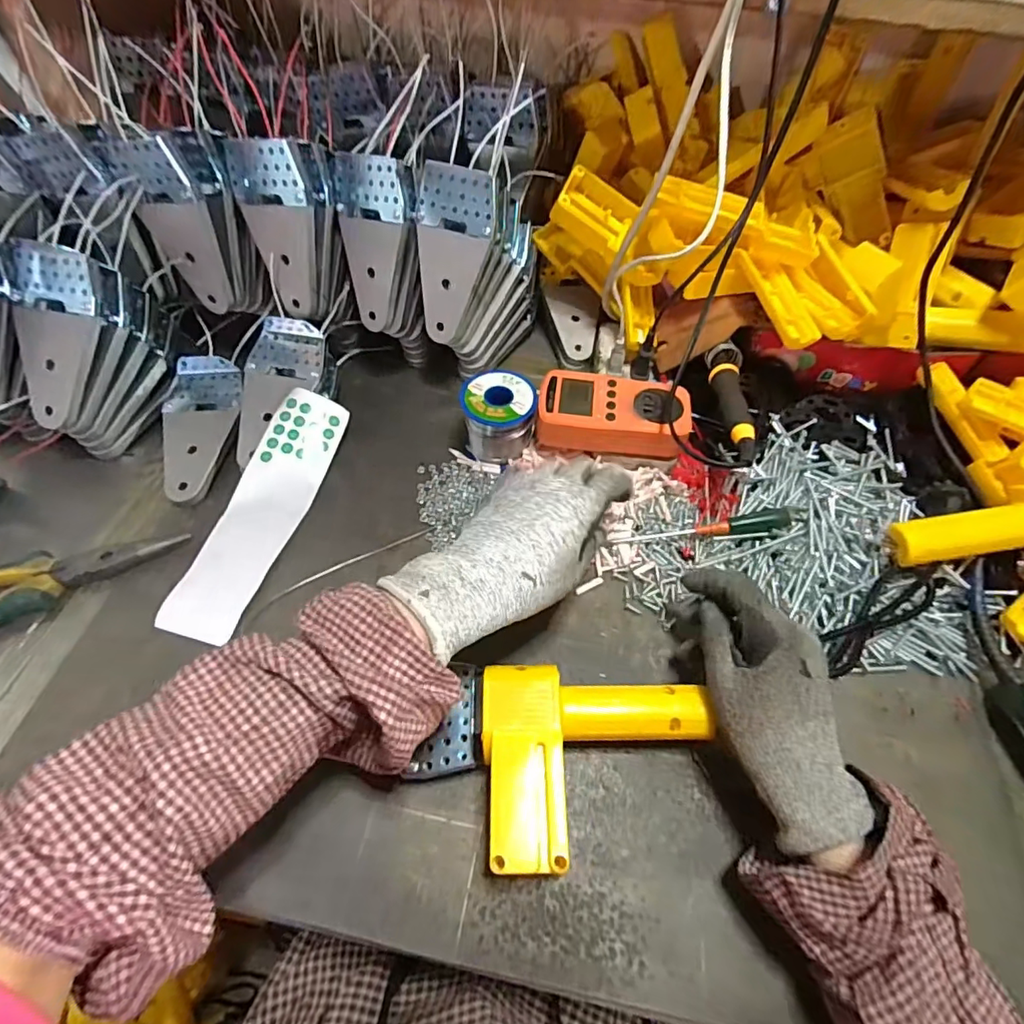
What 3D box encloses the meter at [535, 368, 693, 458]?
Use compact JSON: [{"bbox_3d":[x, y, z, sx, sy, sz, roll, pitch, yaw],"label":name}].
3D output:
[{"bbox_3d":[0.087,-0.084,0.463,0.128,0.038,0.072,4,56,-1],"label":"meter"}]

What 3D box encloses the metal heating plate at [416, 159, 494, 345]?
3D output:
[{"bbox_3d":[-0.054,-0.217,0.453,0.063,0.134,0.009,17,30,8],"label":"metal heating plate"}]

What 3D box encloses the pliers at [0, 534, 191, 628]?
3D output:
[{"bbox_3d":[-0.350,0.058,0.391,0.190,0.016,0.048,-13,58,-12],"label":"pliers"}]

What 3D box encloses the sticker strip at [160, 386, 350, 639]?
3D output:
[{"bbox_3d":[-0.206,-0.007,0.429,0.060,0.043,0.217,14,57,6],"label":"sticker strip"}]

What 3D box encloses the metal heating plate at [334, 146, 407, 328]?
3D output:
[{"bbox_3d":[-0.122,-0.232,0.461,0.064,0.134,0.008,16,29,19],"label":"metal heating plate"}]

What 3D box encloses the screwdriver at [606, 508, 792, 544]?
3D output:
[{"bbox_3d":[0.157,0.015,0.436,0.146,0.024,0.021,-8,56,13],"label":"screwdriver"}]

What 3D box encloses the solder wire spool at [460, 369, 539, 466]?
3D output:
[{"bbox_3d":[-0.013,-0.085,0.478,0.064,0.060,0.060,0,57,-3],"label":"solder wire spool"}]

